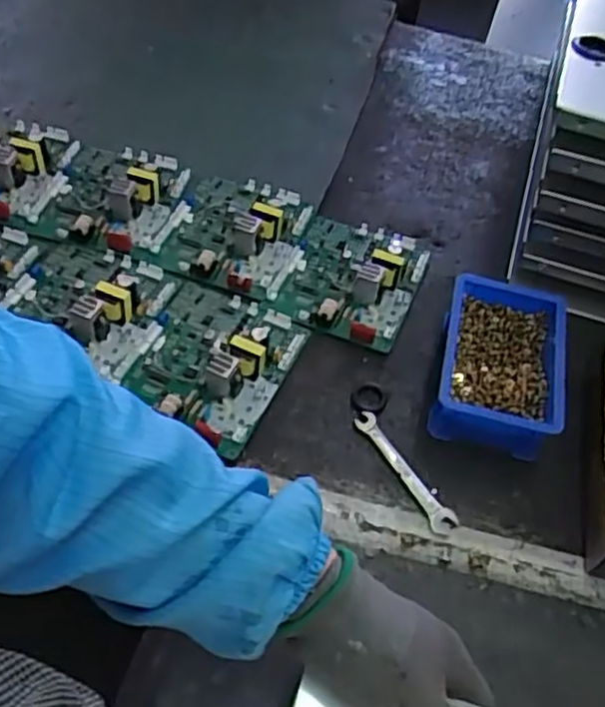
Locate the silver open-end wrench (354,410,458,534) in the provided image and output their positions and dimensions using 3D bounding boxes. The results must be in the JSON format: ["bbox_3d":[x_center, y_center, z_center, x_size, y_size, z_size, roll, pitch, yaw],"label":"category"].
[{"bbox_3d":[0.082,0.096,0.589,0.022,0.007,0.118,-25,58,-24],"label":"silver open-end wrench"}]

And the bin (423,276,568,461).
[{"bbox_3d":[0.174,0.010,0.632,0.107,0.052,0.159,13,51,5],"label":"bin"}]

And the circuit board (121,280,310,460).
[{"bbox_3d":[-0.079,-0.003,0.620,0.129,0.033,0.153,21,52,11],"label":"circuit board"}]

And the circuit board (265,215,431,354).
[{"bbox_3d":[0.050,-0.082,0.708,0.129,0.037,0.164,19,52,9],"label":"circuit board"}]

